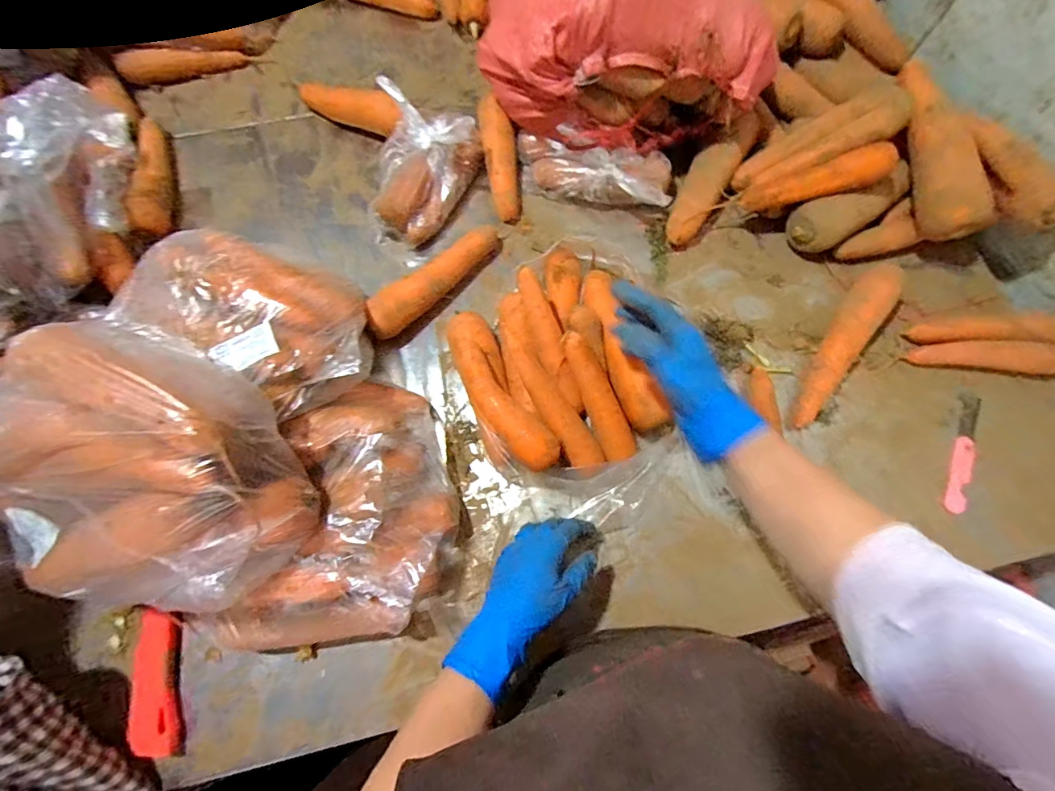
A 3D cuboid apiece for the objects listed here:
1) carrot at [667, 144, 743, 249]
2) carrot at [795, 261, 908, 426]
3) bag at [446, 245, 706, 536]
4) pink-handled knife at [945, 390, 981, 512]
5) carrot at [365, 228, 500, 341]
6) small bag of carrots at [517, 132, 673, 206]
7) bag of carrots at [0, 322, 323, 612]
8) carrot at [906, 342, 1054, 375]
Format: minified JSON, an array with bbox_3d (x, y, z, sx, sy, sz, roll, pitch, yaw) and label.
[{"bbox_3d":[0.226,-0.263,0.629,0.055,0.056,0.151,29,74,8],"label":"carrot"},{"bbox_3d":[0.376,-0.062,0.560,0.046,0.048,0.219,32,75,9],"label":"carrot"},{"bbox_3d":[0.043,-0.018,0.519,0.212,0.089,0.297,-19,74,-6],"label":"bag"},{"bbox_3d":[0.502,0.066,0.545,0.021,0.015,0.144,23,74,7],"label":"pink-handled knife"},{"bbox_3d":[-0.113,-0.145,0.590,0.204,0.047,0.049,-43,77,-13],"label":"carrot"},{"bbox_3d":[0.084,-0.293,0.627,0.208,0.066,0.074,12,73,3],"label":"small bag of carrots"},{"bbox_3d":[-0.320,0.065,0.384,0.247,0.112,0.214,34,75,10],"label":"bag of carrots"},{"bbox_3d":[0.551,-0.044,0.558,0.180,0.031,0.029,4,72,1],"label":"carrot"}]

